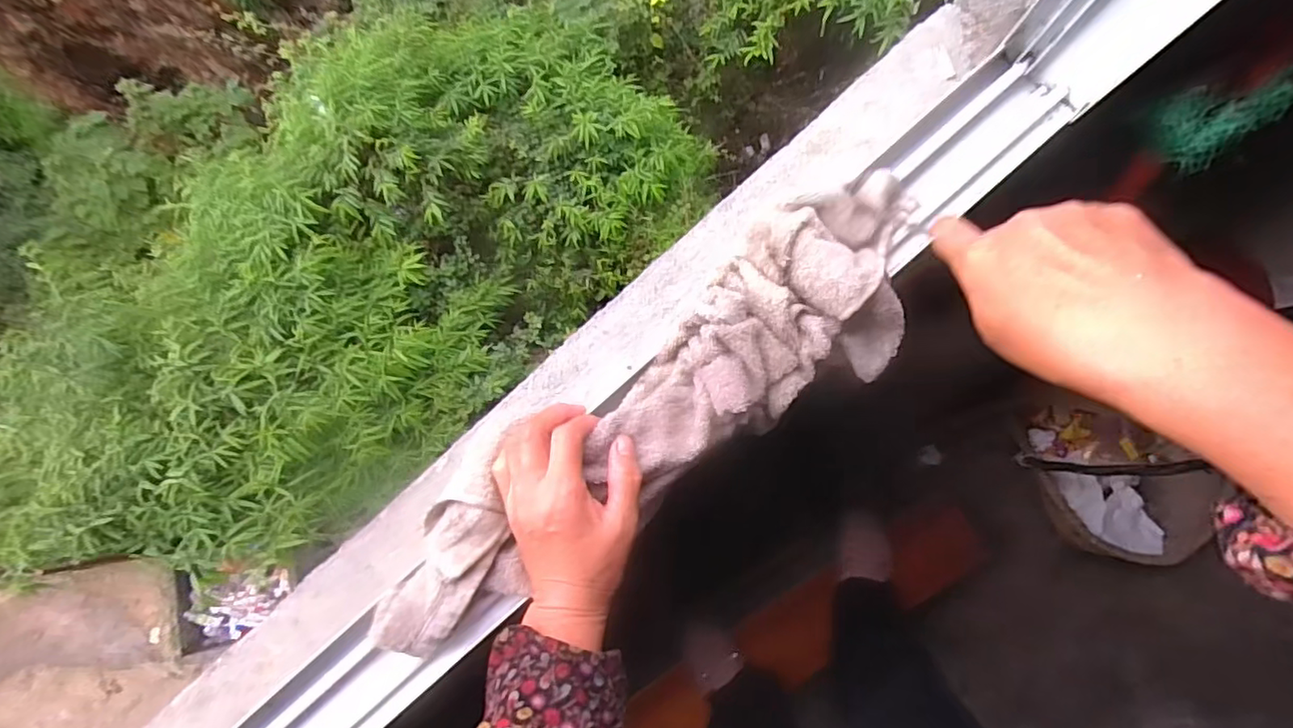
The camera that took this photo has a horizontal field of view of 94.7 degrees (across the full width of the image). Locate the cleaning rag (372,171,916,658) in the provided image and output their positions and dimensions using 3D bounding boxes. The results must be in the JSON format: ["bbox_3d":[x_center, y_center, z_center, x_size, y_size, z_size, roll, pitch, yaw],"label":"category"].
[{"bbox_3d":[0.002,0.050,0.417,0.447,0.060,0.113,-39,82,2],"label":"cleaning rag"}]

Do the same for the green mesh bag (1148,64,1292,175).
[{"bbox_3d":[0.415,-0.173,0.432,0.077,0.076,0.046,-7,84,5],"label":"green mesh bag"}]

